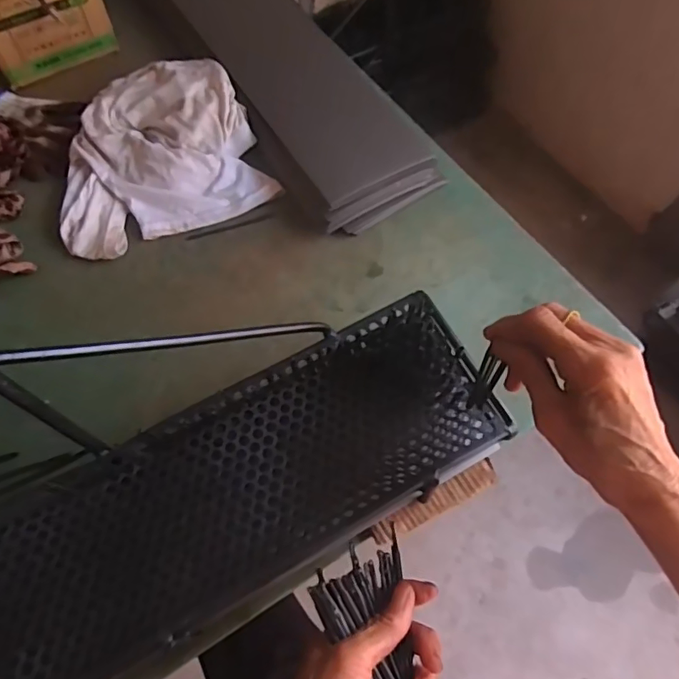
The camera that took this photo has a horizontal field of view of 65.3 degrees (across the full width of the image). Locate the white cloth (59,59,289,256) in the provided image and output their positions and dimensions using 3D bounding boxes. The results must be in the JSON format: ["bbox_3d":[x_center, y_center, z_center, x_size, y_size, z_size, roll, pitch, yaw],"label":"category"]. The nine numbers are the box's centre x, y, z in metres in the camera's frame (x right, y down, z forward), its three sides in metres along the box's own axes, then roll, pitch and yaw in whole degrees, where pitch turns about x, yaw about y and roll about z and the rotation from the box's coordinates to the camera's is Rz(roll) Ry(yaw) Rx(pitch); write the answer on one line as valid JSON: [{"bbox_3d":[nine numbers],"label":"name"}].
[{"bbox_3d":[-0.232,-0.230,0.642,0.249,0.066,0.243,-26,65,-13],"label":"white cloth"}]

